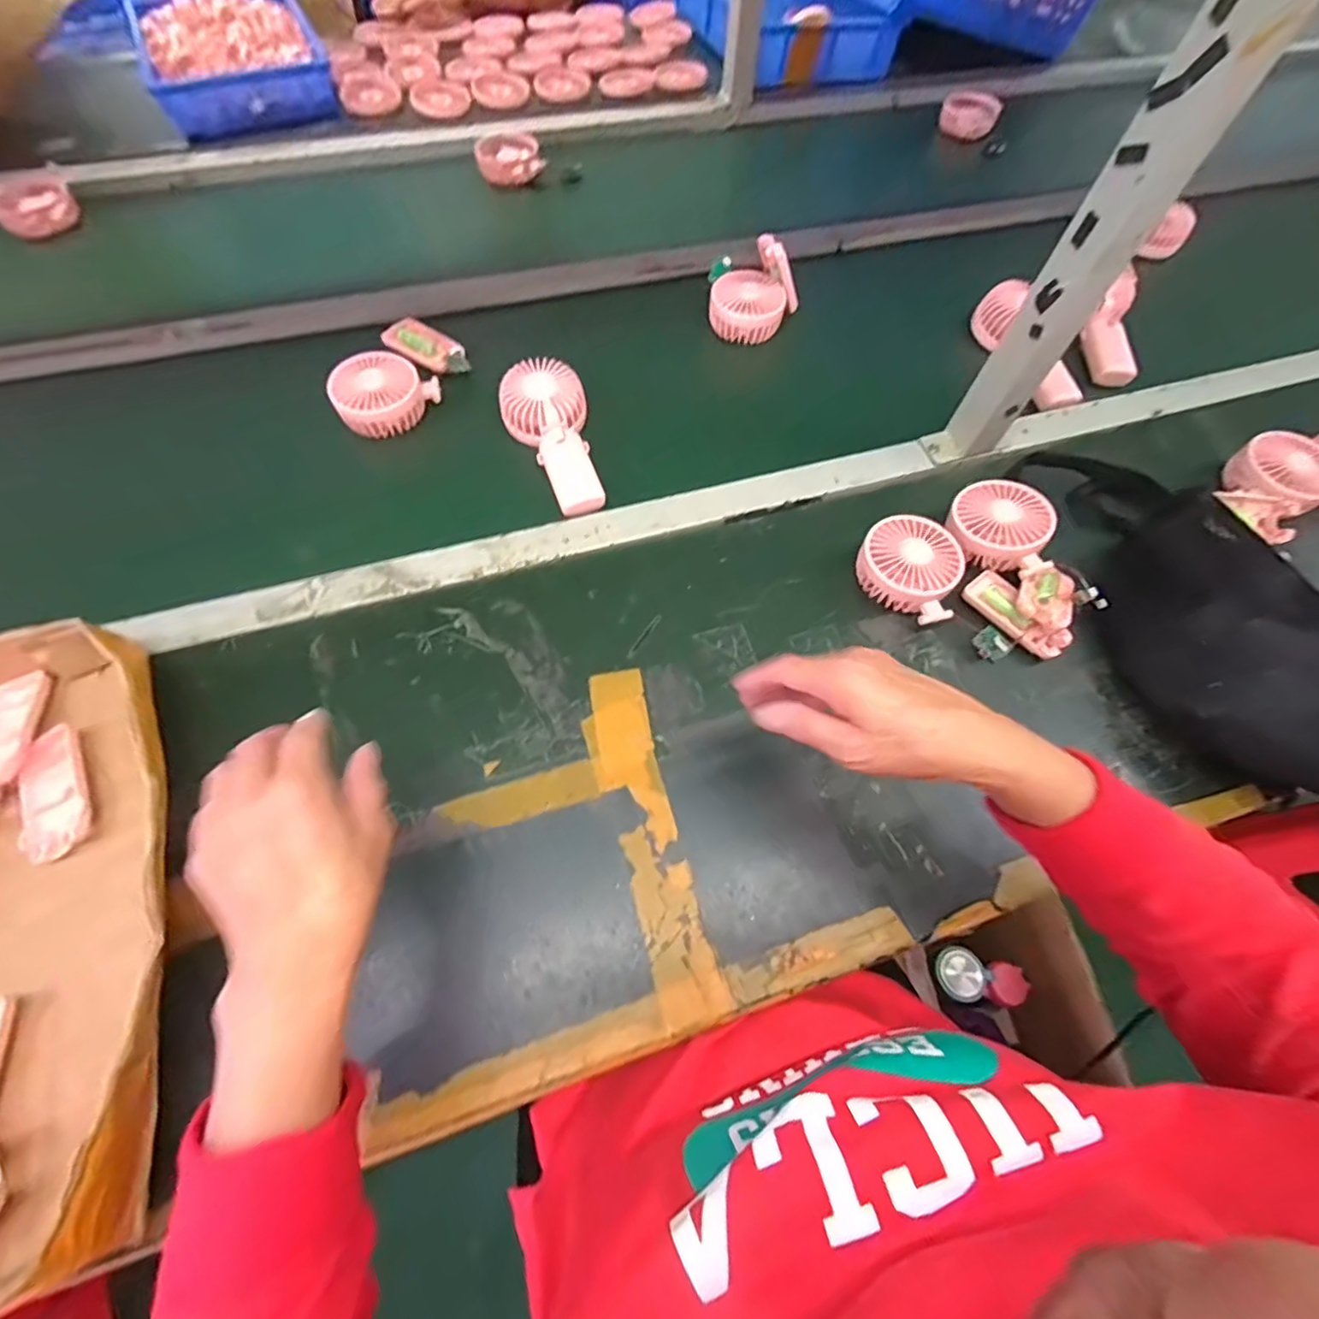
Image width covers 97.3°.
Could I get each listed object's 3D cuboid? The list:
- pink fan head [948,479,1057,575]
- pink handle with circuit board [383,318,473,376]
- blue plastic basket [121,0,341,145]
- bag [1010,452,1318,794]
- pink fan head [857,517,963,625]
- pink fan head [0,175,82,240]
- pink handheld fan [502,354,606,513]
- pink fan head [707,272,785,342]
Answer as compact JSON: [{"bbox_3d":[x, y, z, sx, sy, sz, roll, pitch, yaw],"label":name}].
[{"bbox_3d":[0.325,-0.128,0.555,0.092,0.043,0.085,30,65,11],"label":"pink fan head"},{"bbox_3d":[-0.263,-0.359,0.658,0.115,0.018,0.050,33,66,12],"label":"pink handle with circuit board"},{"bbox_3d":[-0.645,-0.916,0.881,0.238,0.074,0.334,-25,68,-13],"label":"blue plastic basket"},{"bbox_3d":[0.453,-0.063,0.503,0.130,0.103,0.374,-7,64,-7],"label":"bag"},{"bbox_3d":[0.229,-0.083,0.536,0.092,0.044,0.090,25,65,9],"label":"pink fan head"},{"bbox_3d":[-0.802,-0.581,0.746,0.089,0.039,0.086,-35,70,-17],"label":"pink fan head"},{"bbox_3d":[-0.104,-0.227,0.599,0.083,0.033,0.177,-20,80,-13],"label":"pink handheld fan"},{"bbox_3d":[0.107,-0.426,0.697,0.091,0.039,0.087,-11,87,-12],"label":"pink fan head"}]

